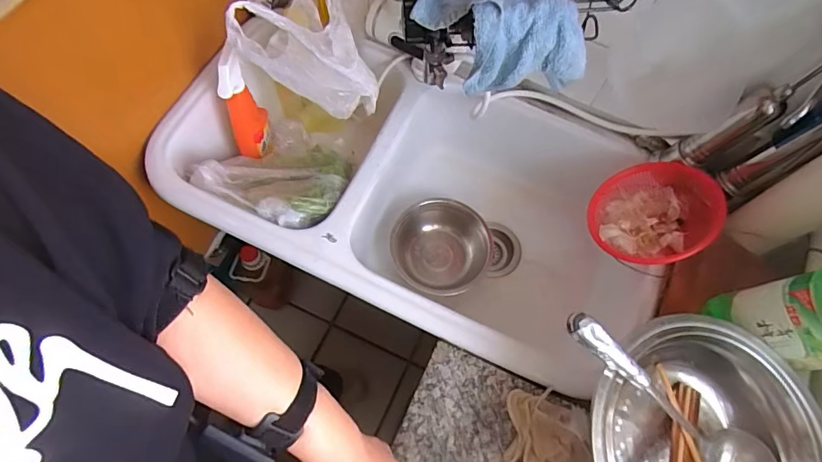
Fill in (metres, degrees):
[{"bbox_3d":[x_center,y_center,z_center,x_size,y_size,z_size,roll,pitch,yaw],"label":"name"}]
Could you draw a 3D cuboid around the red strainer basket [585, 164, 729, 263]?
[{"bbox_3d":[0.347,-0.025,0.688,0.170,0.075,0.166,13,63,31],"label":"red strainer basket"}]

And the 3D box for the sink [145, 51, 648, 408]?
[{"bbox_3d":[0.008,-0.040,0.845,0.615,0.268,0.430,25,68,8],"label":"sink"}]

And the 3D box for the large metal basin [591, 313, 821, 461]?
[{"bbox_3d":[0.318,0.243,0.519,0.270,0.144,0.271,1,67,-2],"label":"large metal basin"}]

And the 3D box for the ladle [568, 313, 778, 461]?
[{"bbox_3d":[0.272,0.191,0.502,0.299,0.068,0.074,39,68,-15],"label":"ladle"}]

